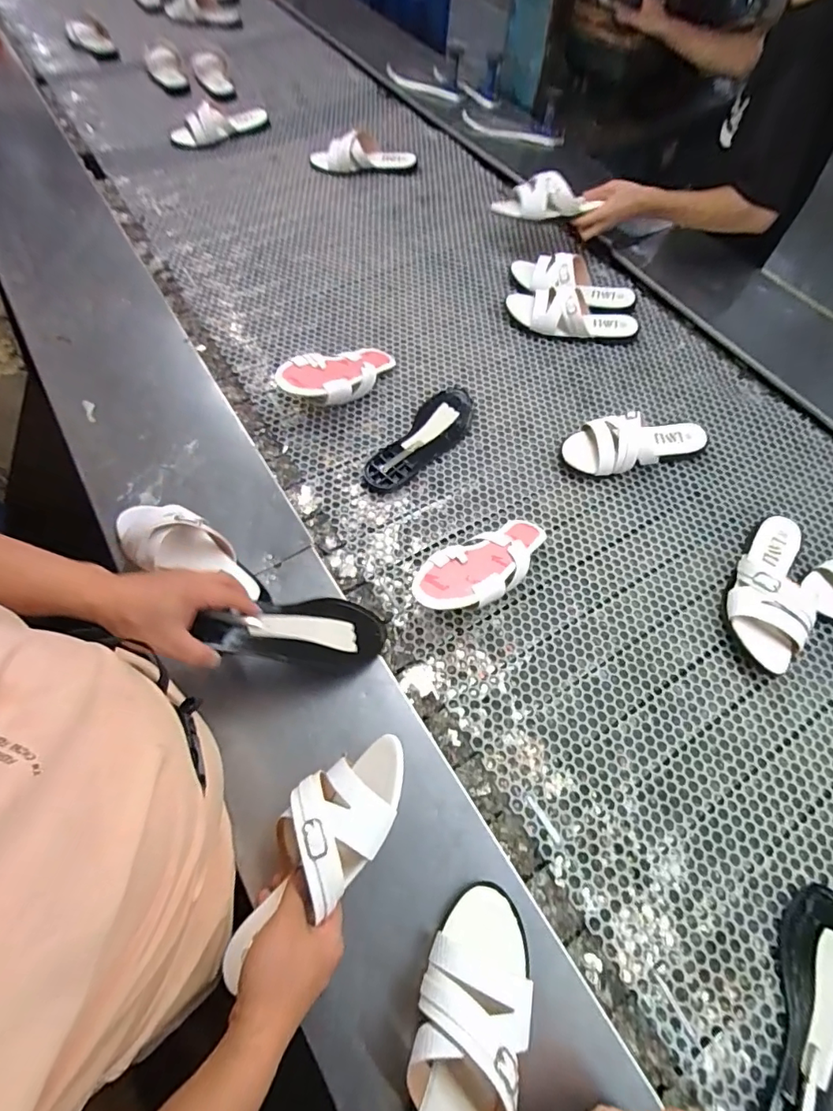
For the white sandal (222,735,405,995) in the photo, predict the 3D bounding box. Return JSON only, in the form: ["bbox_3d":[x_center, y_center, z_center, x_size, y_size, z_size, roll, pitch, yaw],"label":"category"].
[{"bbox_3d":[-0.097,0.273,0.477,0.093,0.070,0.235,40,67,17],"label":"white sandal"}]

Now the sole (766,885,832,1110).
[{"bbox_3d":[0.389,0.460,0.483,0.078,0.023,0.253,26,63,11],"label":"sole"}]

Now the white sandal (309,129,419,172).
[{"bbox_3d":[-0.125,-0.949,1.197,0.258,0.072,0.092,-5,62,-6],"label":"white sandal"}]

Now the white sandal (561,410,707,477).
[{"bbox_3d":[0.344,-0.179,0.798,0.234,0.051,0.090,-9,62,-8],"label":"white sandal"}]

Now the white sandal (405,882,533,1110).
[{"bbox_3d":[0.040,0.427,0.428,0.091,0.068,0.243,14,63,7],"label":"white sandal"}]

